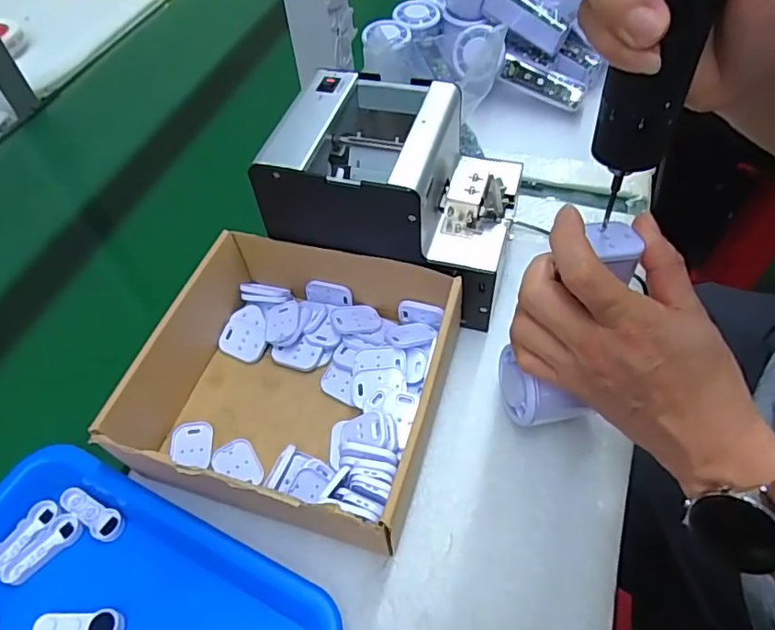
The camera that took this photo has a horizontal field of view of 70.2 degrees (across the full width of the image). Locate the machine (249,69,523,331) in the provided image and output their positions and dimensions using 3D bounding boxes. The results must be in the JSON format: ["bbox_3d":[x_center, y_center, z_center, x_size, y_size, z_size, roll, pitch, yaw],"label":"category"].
[{"bbox_3d":[0.013,-0.102,0.439,0.176,0.114,0.136,14,55,14],"label":"machine"}]

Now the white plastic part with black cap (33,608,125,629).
[{"bbox_3d":[-0.185,0.188,0.333,0.048,0.012,0.019,0,53,4],"label":"white plastic part with black cap"}]

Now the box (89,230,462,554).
[{"bbox_3d":[-0.058,0.030,0.406,0.198,0.071,0.218,12,55,13],"label":"box"}]

